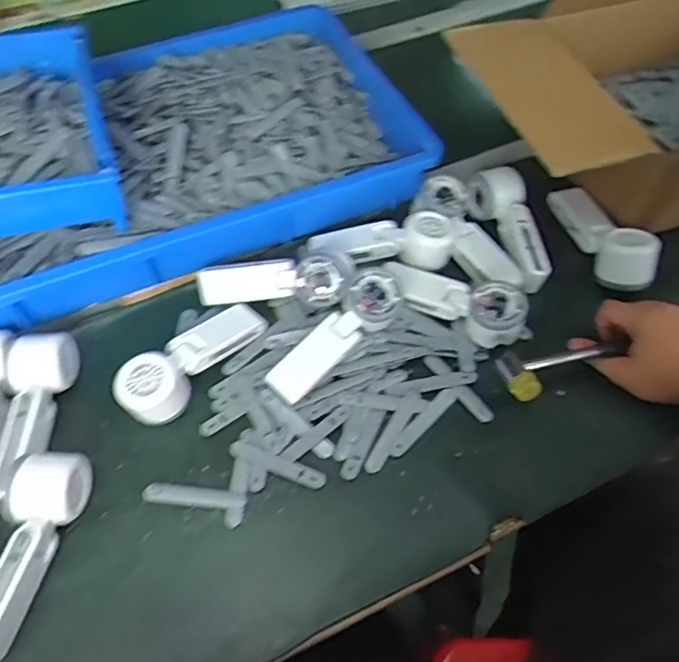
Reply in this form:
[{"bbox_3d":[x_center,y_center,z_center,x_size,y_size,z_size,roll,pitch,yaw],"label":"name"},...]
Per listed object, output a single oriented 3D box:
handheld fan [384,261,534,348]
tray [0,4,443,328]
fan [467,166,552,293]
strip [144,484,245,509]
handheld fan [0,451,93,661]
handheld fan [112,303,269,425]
[{"bbox_3d":[0.128,-0.038,0.667,0.174,0.048,0.063,31,62,21],"label":"handheld fan"},{"bbox_3d":[-0.206,-0.240,0.757,0.557,0.073,0.391,-20,57,-11],"label":"tray"},{"bbox_3d":[0.207,-0.129,0.710,0.064,0.050,0.167,-13,56,-7],"label":"fan"},{"bbox_3d":[-0.137,0.155,0.562,0.098,0.004,0.016,4,56,5],"label":"strip"},{"bbox_3d":[-0.268,0.189,0.513,0.055,0.059,0.173,3,56,4],"label":"handheld fan"},{"bbox_3d":[-0.150,0.022,0.614,0.056,0.047,0.169,35,64,23],"label":"handheld fan"}]

